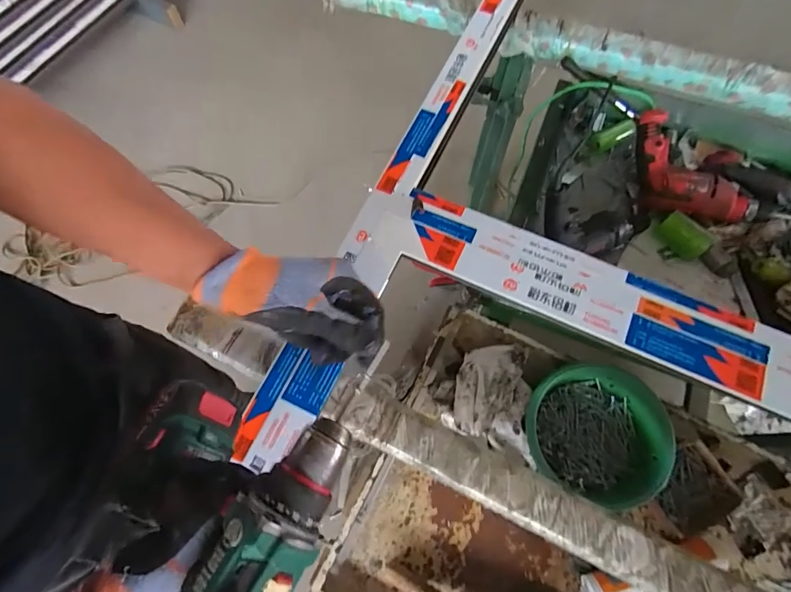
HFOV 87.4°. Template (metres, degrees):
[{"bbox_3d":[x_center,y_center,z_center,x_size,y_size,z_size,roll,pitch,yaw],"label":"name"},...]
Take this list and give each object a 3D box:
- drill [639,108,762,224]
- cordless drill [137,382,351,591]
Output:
[{"bbox_3d":[0.558,-0.238,0.776,0.184,0.063,0.211,4,70,1],"label":"drill"},{"bbox_3d":[-0.131,0.128,0.328,0.223,0.061,0.128,14,64,49],"label":"cordless drill"}]

